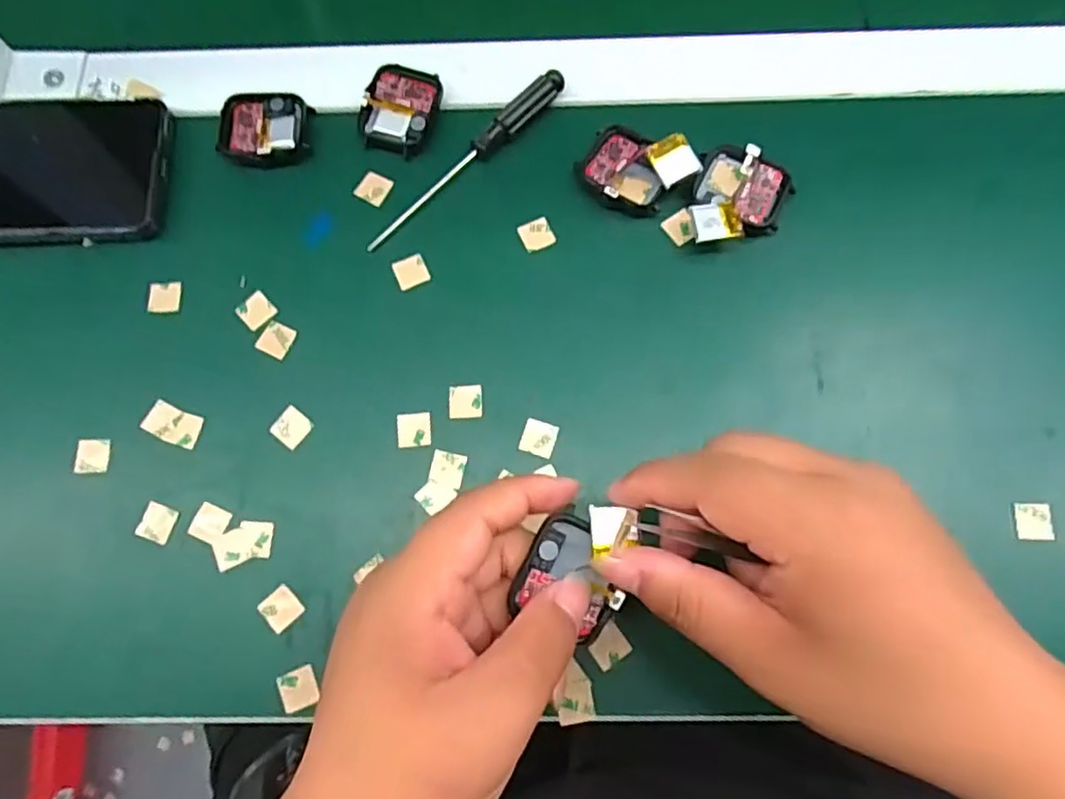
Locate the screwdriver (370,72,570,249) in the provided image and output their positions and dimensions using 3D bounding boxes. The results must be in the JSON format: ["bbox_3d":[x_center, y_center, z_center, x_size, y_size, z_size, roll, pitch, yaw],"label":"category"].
[{"bbox_3d":[-0.034,-0.123,0.332,0.130,0.012,0.011,-41,78,-8],"label":"screwdriver"}]

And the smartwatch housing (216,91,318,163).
[{"bbox_3d":[-0.138,-0.140,0.339,0.044,0.009,0.040,5,76,3],"label":"smartwatch housing"}]

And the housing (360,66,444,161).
[{"bbox_3d":[-0.069,-0.151,0.342,0.038,0.008,0.046,18,77,6],"label":"housing"}]

